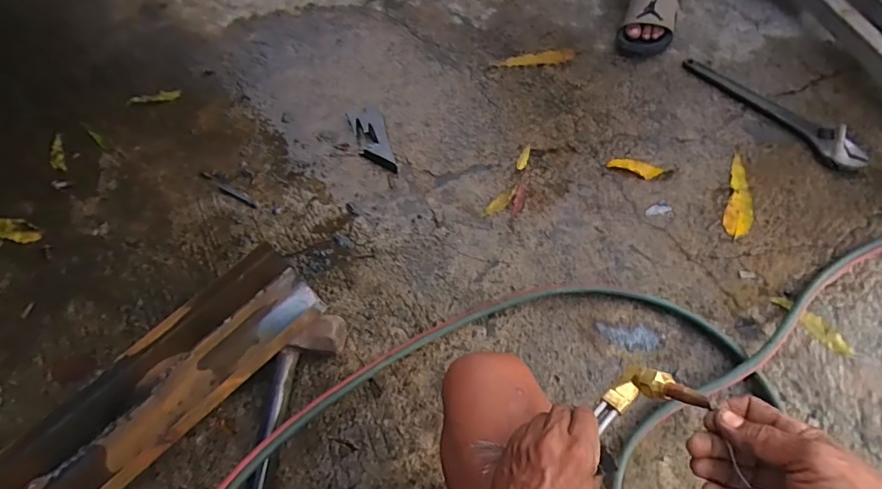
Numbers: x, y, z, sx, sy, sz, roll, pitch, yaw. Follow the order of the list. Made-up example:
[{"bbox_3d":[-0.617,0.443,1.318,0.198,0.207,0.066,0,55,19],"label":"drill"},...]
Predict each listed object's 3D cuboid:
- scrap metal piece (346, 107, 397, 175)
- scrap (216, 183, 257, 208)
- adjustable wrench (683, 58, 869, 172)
[{"bbox_3d":[-0.139,-0.213,0.958,0.065,0.013,0.168,-20,65,-6],"label":"scrap metal piece"},{"bbox_3d":[-0.397,-0.096,0.920,0.098,0.008,0.016,27,69,15],"label":"scrap"},{"bbox_3d":[0.629,-0.263,0.905,0.070,0.022,0.362,-38,68,-14],"label":"adjustable wrench"}]

